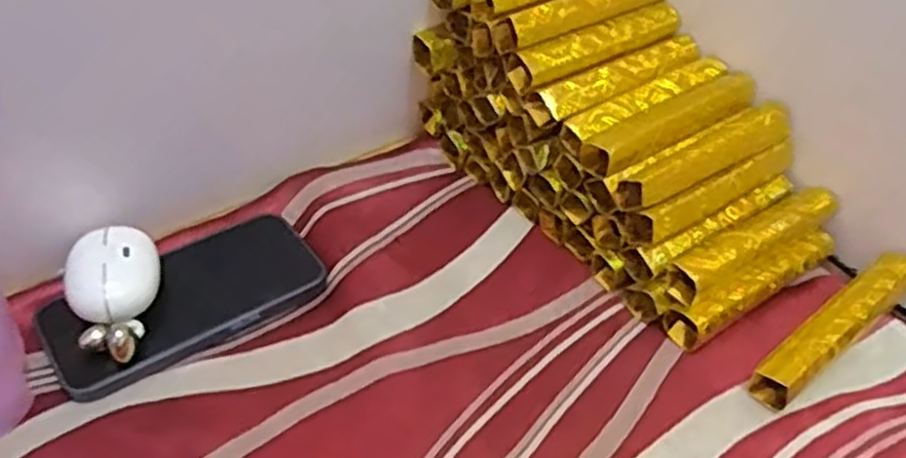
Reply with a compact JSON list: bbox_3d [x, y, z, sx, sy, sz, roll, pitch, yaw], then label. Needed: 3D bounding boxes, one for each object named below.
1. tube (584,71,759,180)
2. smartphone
[{"bbox_3d":[0.139,-0.065,0.478,0.133,0.025,0.026,-23,48,-27],"label":"tube"},{"bbox_3d":[-0.148,0.038,0.433,0.147,0.017,0.074,-27,50,-30],"label":"smartphone"}]

